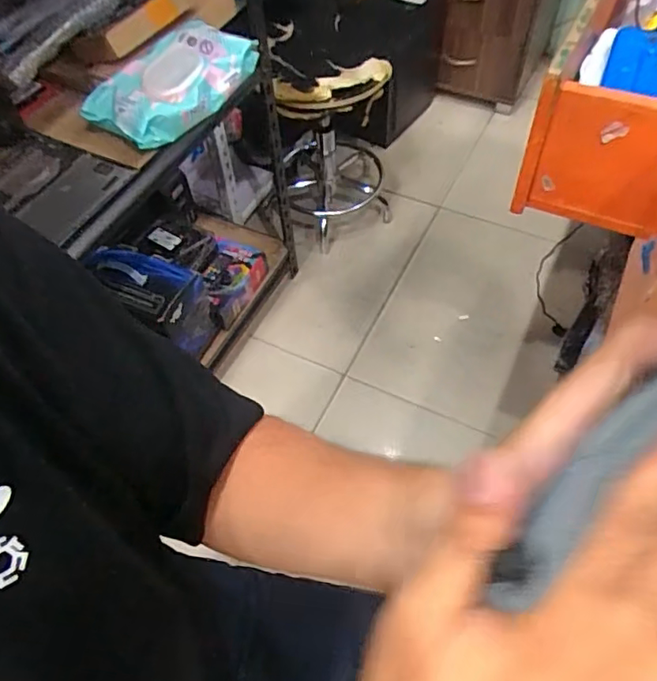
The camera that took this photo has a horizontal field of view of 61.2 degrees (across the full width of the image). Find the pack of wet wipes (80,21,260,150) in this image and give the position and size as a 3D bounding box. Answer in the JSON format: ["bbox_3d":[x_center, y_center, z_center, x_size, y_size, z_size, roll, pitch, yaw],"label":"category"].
[{"bbox_3d":[-0.235,-0.400,0.854,0.158,0.053,0.268,23,60,18],"label":"pack of wet wipes"}]

